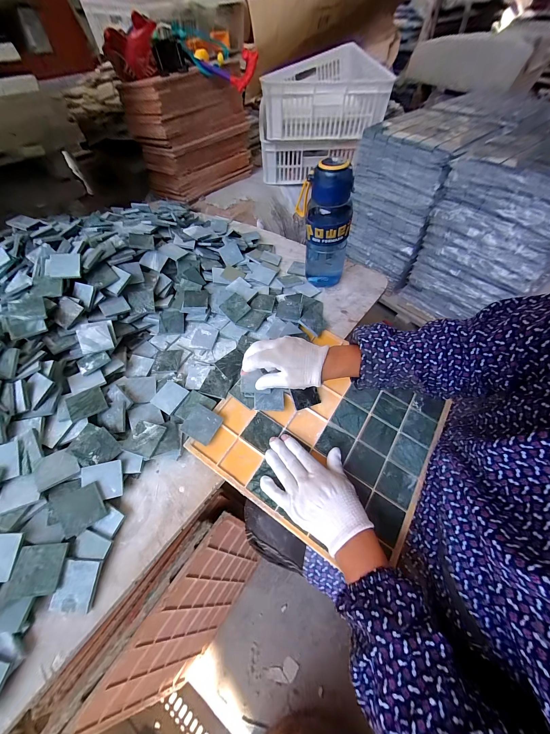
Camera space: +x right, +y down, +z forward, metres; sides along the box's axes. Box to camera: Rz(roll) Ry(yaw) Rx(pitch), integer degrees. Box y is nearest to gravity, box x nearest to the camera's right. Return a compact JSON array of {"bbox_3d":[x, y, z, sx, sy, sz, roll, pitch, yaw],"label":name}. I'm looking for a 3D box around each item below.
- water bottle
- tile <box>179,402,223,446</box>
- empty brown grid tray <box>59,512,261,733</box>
[{"bbox_3d":[0.100,-0.281,0.518,0.104,0.229,0.086,9,57,9],"label":"water bottle"},{"bbox_3d":[-0.114,0.087,0.392,0.052,0.010,0.049,28,58,7],"label":"tile"},{"bbox_3d":[-0.155,0.489,0.503,0.012,0.343,0.321,22,54,32],"label":"empty brown grid tray"}]

